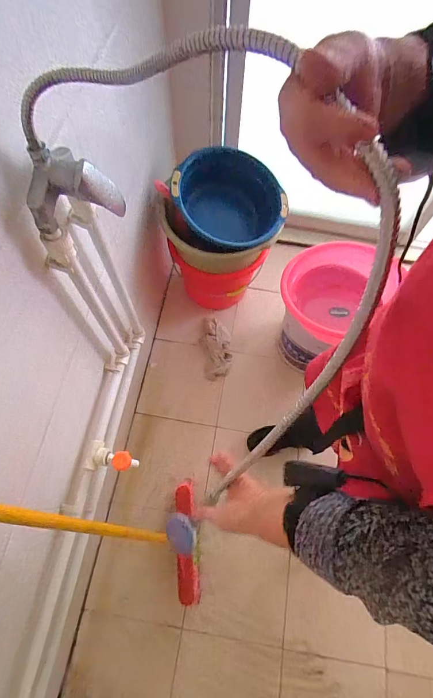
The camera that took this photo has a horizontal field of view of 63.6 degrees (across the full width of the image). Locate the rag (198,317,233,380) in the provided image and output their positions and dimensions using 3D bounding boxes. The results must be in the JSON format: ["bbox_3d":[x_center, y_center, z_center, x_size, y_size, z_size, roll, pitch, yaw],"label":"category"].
[{"bbox_3d":[-0.003,-0.003,1.343,0.121,0.023,0.241,-2,68,-3],"label":"rag"}]

